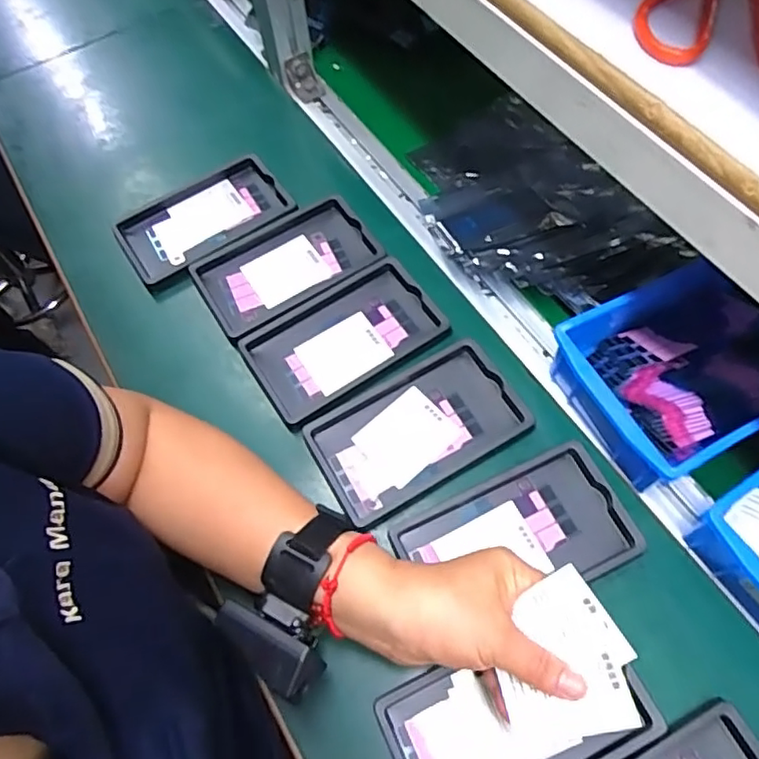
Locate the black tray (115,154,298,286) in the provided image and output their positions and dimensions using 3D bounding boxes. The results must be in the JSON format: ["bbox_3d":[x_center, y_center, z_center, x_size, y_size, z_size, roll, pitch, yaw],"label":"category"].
[{"bbox_3d":[-0.169,-0.154,0.582,0.155,0.016,0.094,-32,66,-15],"label":"black tray"}]

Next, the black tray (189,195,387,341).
[{"bbox_3d":[-0.083,-0.104,0.551,0.158,0.016,0.095,-31,66,-14],"label":"black tray"}]

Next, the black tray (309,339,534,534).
[{"bbox_3d":[0.030,0.039,0.474,0.160,0.014,0.093,-26,65,-12],"label":"black tray"}]

